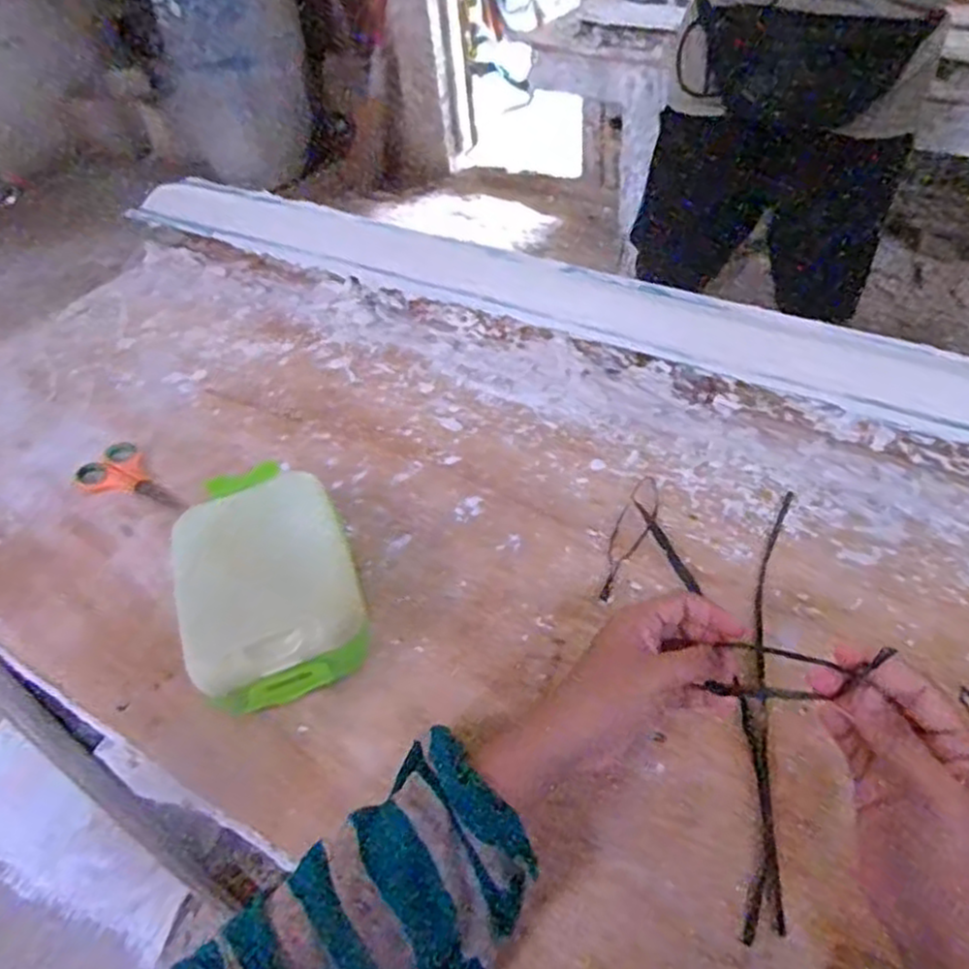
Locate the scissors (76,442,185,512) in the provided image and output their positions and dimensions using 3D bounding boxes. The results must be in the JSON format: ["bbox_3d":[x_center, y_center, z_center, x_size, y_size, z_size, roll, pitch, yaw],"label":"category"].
[{"bbox_3d":[-0.307,0.000,0.642,0.116,0.004,0.057,31,56,31],"label":"scissors"}]

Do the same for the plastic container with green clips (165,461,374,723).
[{"bbox_3d":[-0.154,0.066,0.525,0.118,0.071,0.193,-21,47,-13],"label":"plastic container with green clips"}]

